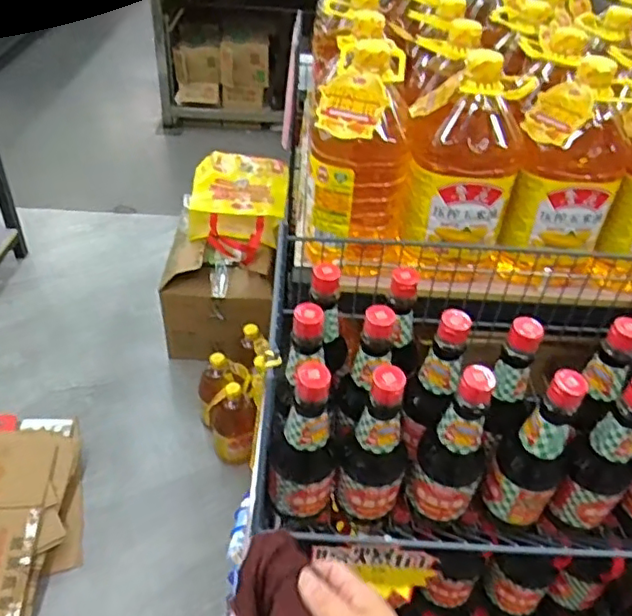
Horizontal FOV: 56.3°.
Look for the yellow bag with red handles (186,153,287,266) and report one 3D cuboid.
[{"bbox_3d":[-0.249,-0.327,1.853,0.307,0.139,0.393,3,40,-2],"label":"yellow bag with red handles"}]

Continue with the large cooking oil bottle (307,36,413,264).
[{"bbox_3d":[0.066,-0.234,0.898,0.154,0.297,0.189,6,40,1],"label":"large cooking oil bottle"}]

